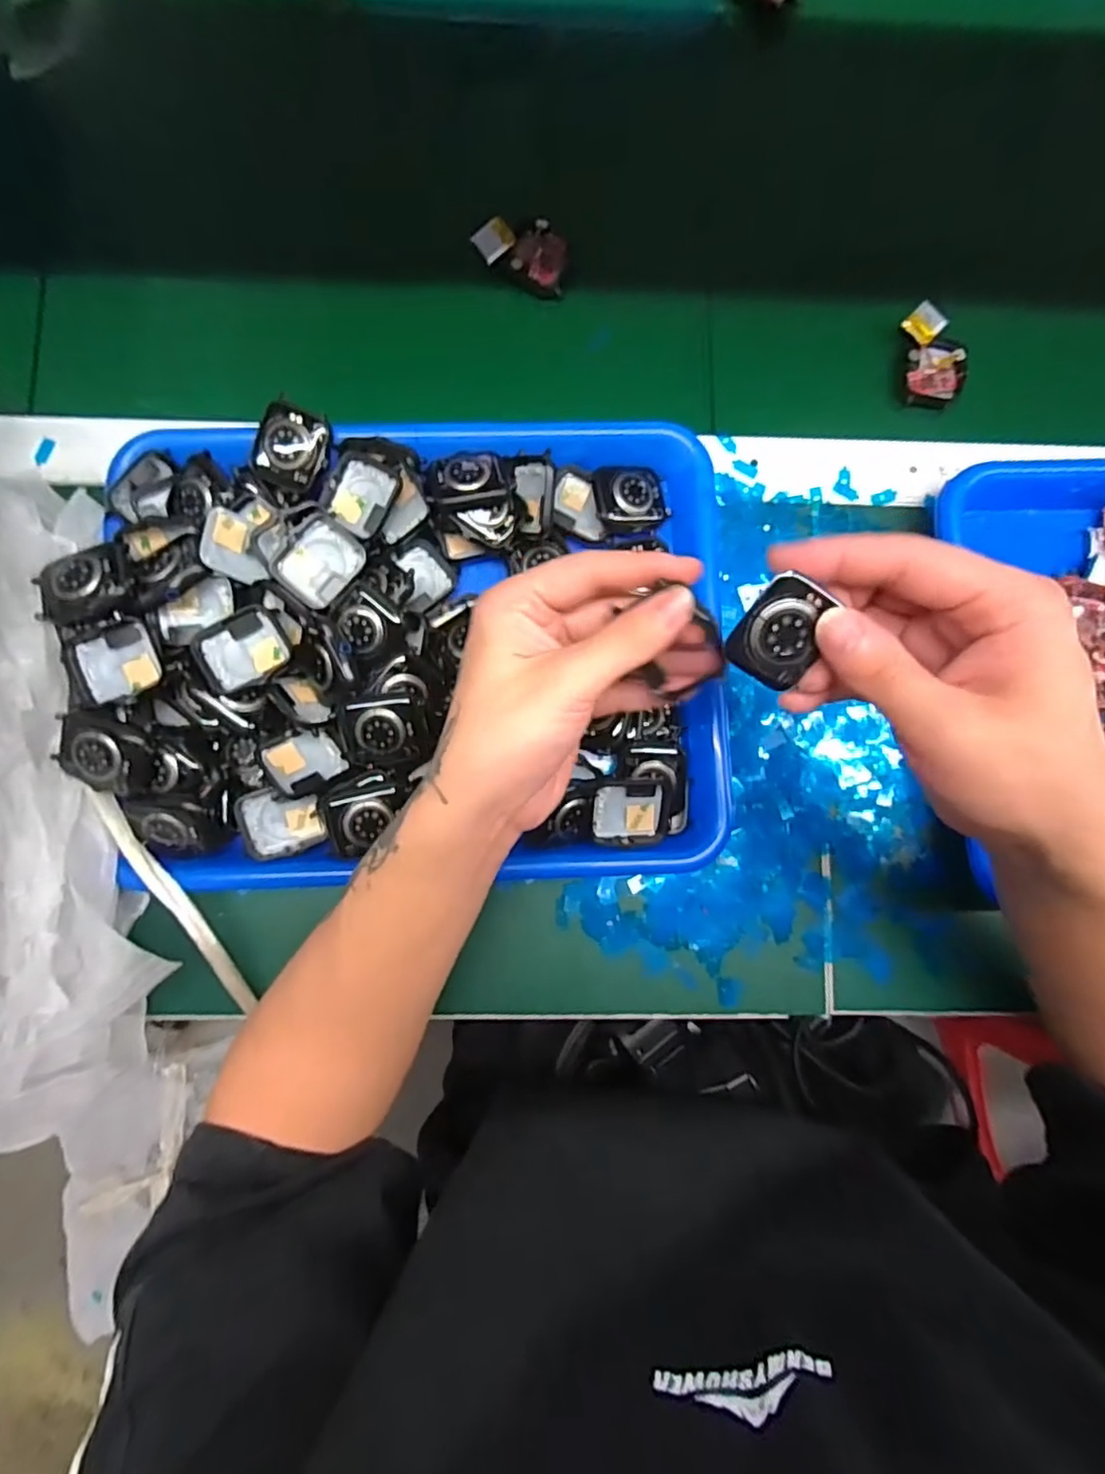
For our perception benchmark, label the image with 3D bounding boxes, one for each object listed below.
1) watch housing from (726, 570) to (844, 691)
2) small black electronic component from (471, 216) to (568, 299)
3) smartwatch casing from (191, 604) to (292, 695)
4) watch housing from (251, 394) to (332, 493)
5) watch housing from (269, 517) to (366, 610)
[{"bbox_3d":[0.083,-0.039,0.231,0.028,0.010,0.037,26,111,-2],"label":"watch housing"},{"bbox_3d":[-0.016,-0.300,0.386,0.056,0.014,0.036,29,85,2],"label":"small black electronic component"},{"bbox_3d":[-0.158,-0.045,0.319,0.041,0.013,0.034,-34,86,-4],"label":"smartwatch casing"},{"bbox_3d":[-0.140,-0.155,0.334,0.037,0.009,0.040,22,103,-7],"label":"watch housing"},{"bbox_3d":[-0.123,-0.093,0.328,0.033,0.008,0.044,43,85,3],"label":"watch housing"}]

